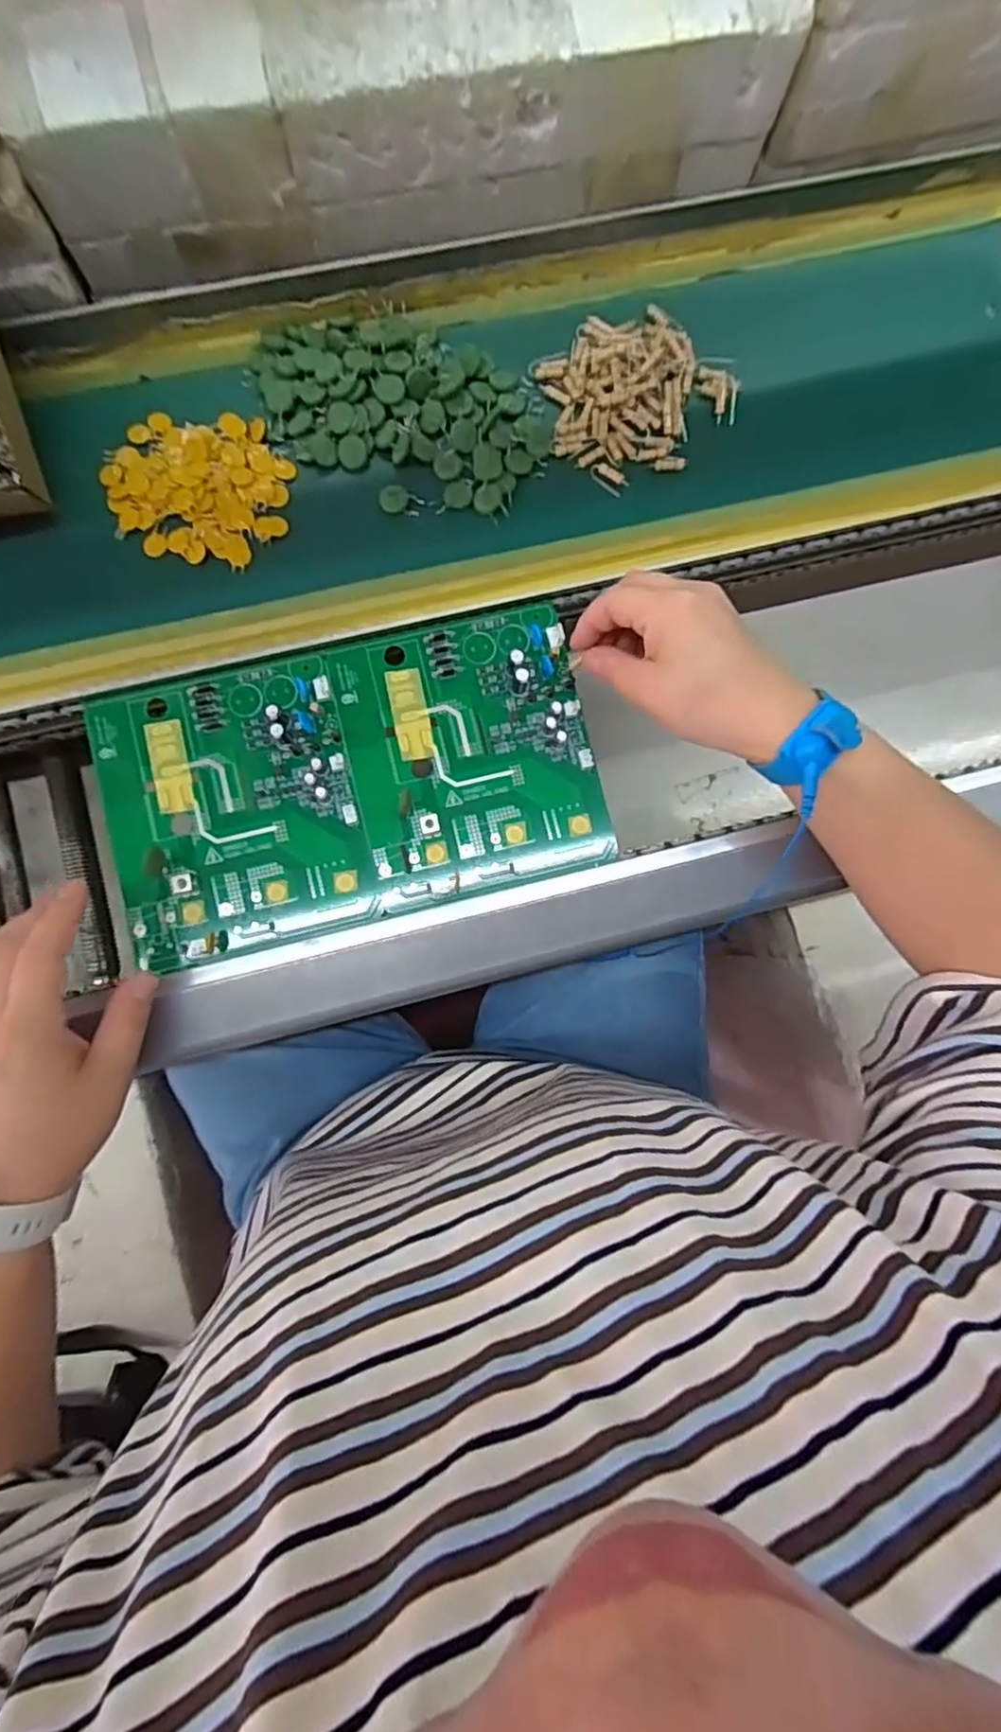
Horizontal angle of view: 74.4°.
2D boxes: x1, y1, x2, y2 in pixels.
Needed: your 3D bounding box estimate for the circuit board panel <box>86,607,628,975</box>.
[{"bbox_3d":[-0.083,-0.049,0.377,0.274,0.015,0.153,-15,86,-3],"label":"circuit board panel"}]

